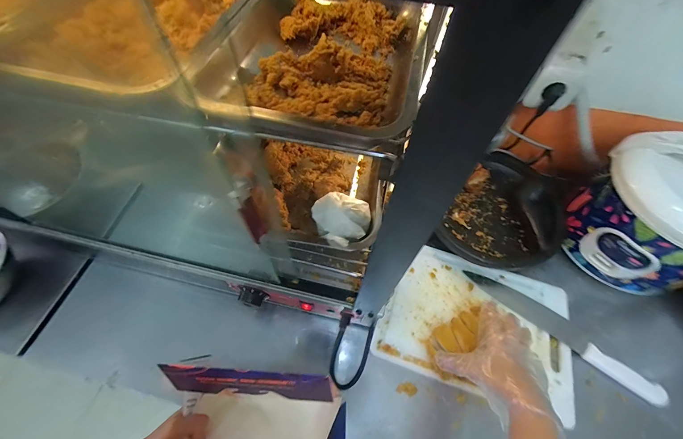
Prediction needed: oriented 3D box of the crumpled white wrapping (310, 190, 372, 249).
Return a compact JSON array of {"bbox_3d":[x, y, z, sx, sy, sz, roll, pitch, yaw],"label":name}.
[{"bbox_3d":[-0.004,0.003,0.387,0.074,0.047,0.065,32,63,16],"label":"crumpled white wrapping"}]

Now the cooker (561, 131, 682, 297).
[{"bbox_3d":[0.576,-0.003,0.525,0.214,0.213,0.214,4,59,1],"label":"cooker"}]

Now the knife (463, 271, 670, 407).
[{"bbox_3d":[0.410,0.204,0.546,0.362,0.018,0.047,35,64,17],"label":"knife"}]

